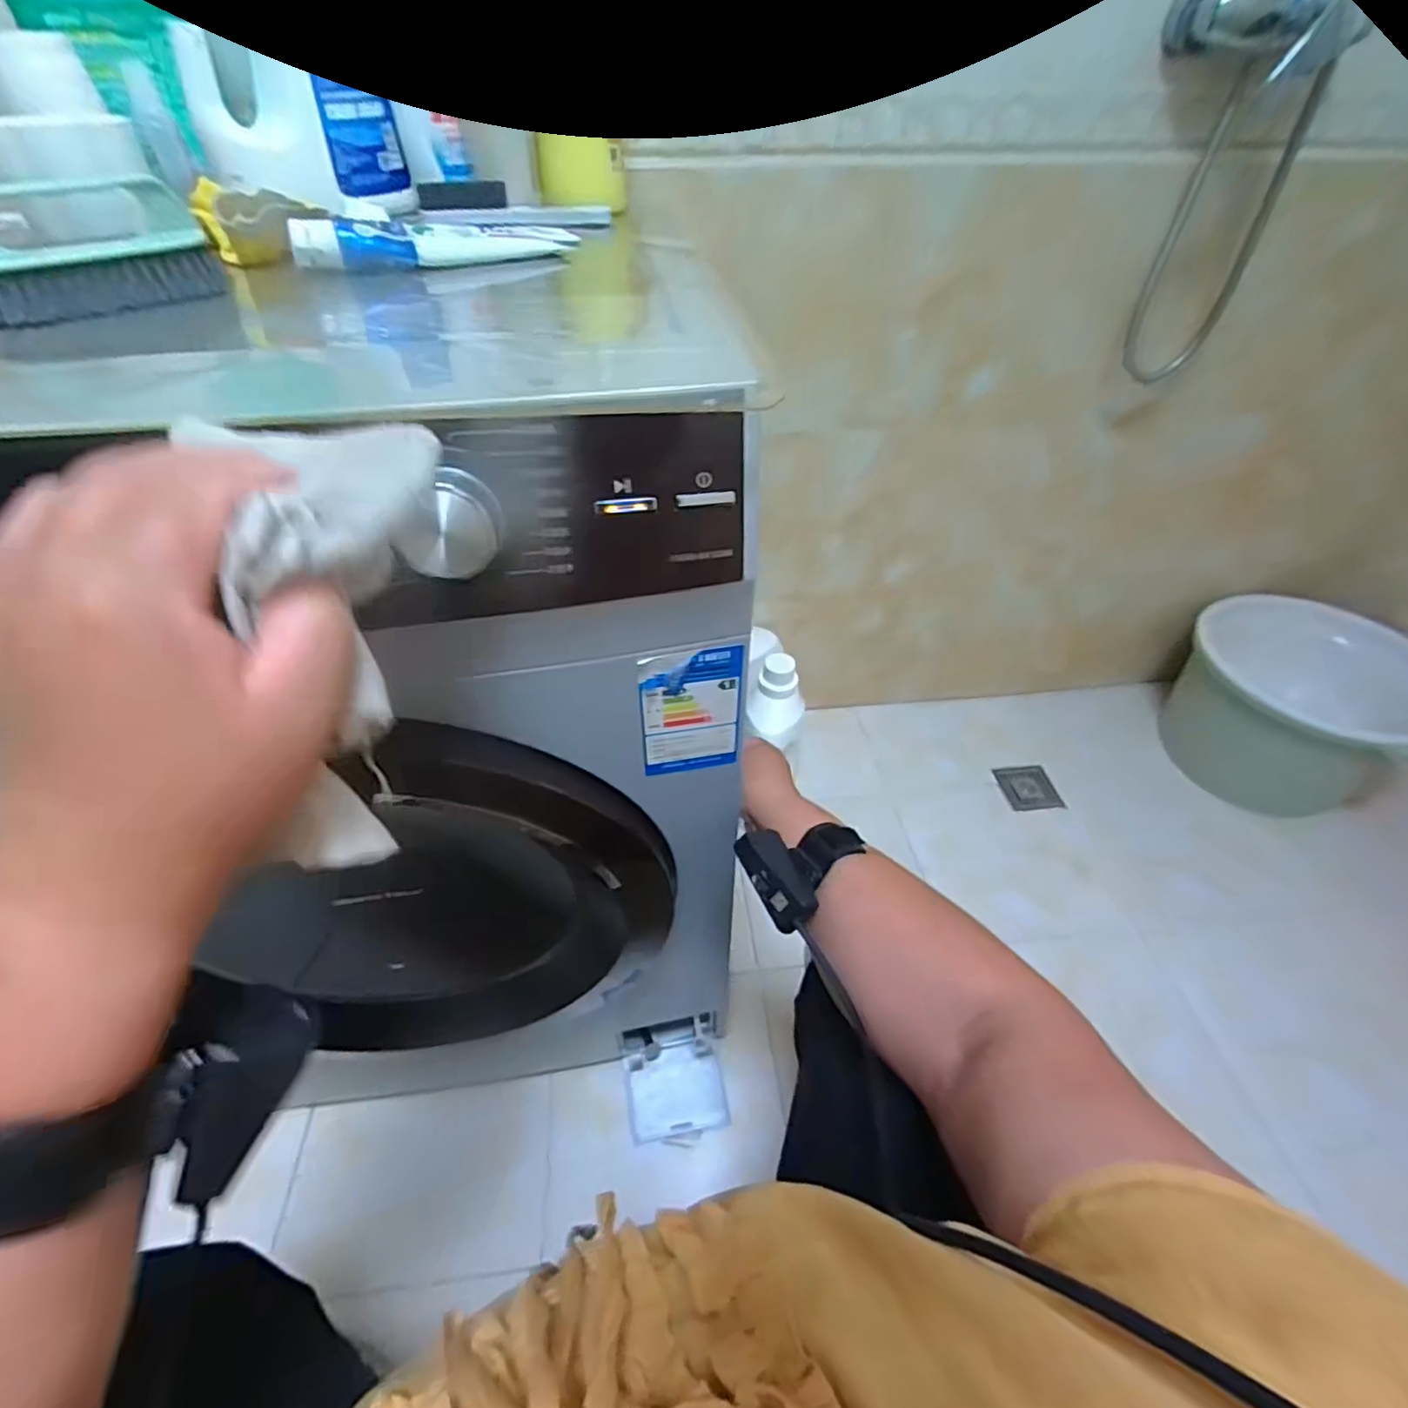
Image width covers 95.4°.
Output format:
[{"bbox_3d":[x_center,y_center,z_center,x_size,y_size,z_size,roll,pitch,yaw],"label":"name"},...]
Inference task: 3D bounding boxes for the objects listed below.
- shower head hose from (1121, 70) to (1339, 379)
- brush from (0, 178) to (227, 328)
[{"bbox_3d":[0.721,-0.649,0.901,0.158,0.348,0.034,-11,47,-8],"label":"shower head hose"},{"bbox_3d":[-0.374,-0.276,0.389,0.046,0.061,0.135,35,53,30],"label":"brush"}]

